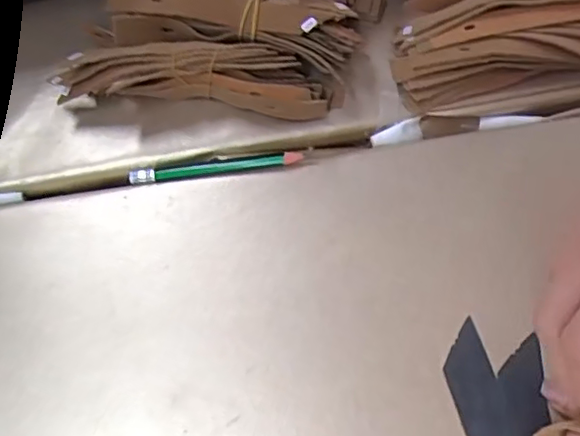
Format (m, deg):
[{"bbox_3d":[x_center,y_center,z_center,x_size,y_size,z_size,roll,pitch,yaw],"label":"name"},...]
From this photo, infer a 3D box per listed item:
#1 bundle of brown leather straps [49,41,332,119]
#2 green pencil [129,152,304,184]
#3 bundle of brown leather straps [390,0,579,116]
[{"bbox_3d":[-0.053,-0.078,0.345,0.147,0.041,0.028,2,66,2],"label":"bundle of brown leather straps"},{"bbox_3d":[-0.042,-0.030,0.346,0.096,0.006,0.011,-6,66,-1],"label":"green pencil"},{"bbox_3d":[0.129,-0.099,0.355,0.134,0.028,0.067,-6,66,-1],"label":"bundle of brown leather straps"}]

